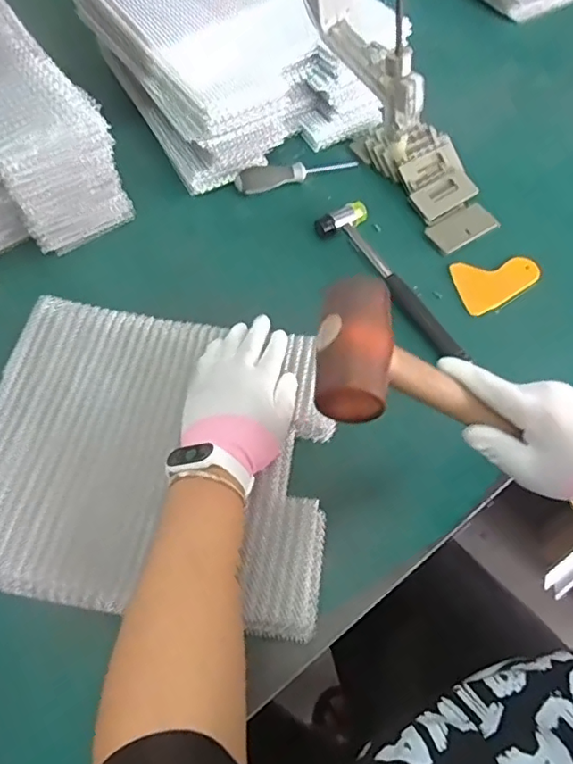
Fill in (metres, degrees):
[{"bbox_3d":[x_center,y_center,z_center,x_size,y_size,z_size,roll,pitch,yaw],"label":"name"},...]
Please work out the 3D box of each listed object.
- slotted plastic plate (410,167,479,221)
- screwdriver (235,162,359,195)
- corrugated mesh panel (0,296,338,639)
[{"bbox_3d":[0.198,-0.234,0.681,0.087,0.009,0.044,-30,66,-16],"label":"slotted plastic plate"},{"bbox_3d":[0.015,-0.261,0.687,0.157,0.023,0.025,-13,63,-8],"label":"screwdriver"},{"bbox_3d":[-0.122,0.061,0.508,0.322,0.021,0.277,8,62,4],"label":"corrugated mesh panel"}]

